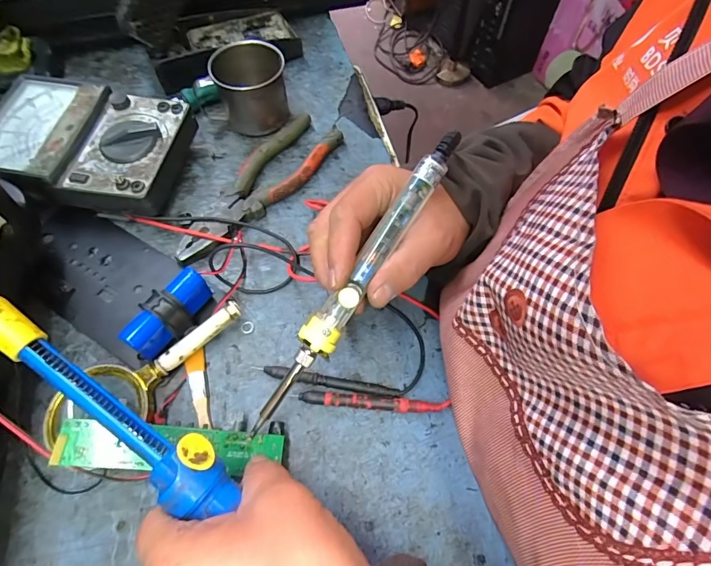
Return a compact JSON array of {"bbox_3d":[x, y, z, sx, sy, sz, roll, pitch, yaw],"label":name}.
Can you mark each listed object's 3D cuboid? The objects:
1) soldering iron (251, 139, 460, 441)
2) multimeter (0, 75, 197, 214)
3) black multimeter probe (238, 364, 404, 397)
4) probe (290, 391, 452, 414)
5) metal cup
[{"bbox_3d":[0.000,-0.002,0.269,0.022,0.018,0.226,33,88,14],"label":"soldering iron"},{"bbox_3d":[-0.240,-0.120,0.374,0.169,0.050,0.108,11,63,4],"label":"multimeter"},{"bbox_3d":[-0.026,0.072,0.308,0.116,0.009,0.009,10,63,4],"label":"black multimeter probe"},{"bbox_3d":[0.011,0.086,0.301,0.111,0.009,0.011,4,62,0],"label":"probe"},{"bbox_3d":[-0.102,-0.188,0.408,0.065,0.060,0.067,1,63,-1],"label":"metal cup"}]

